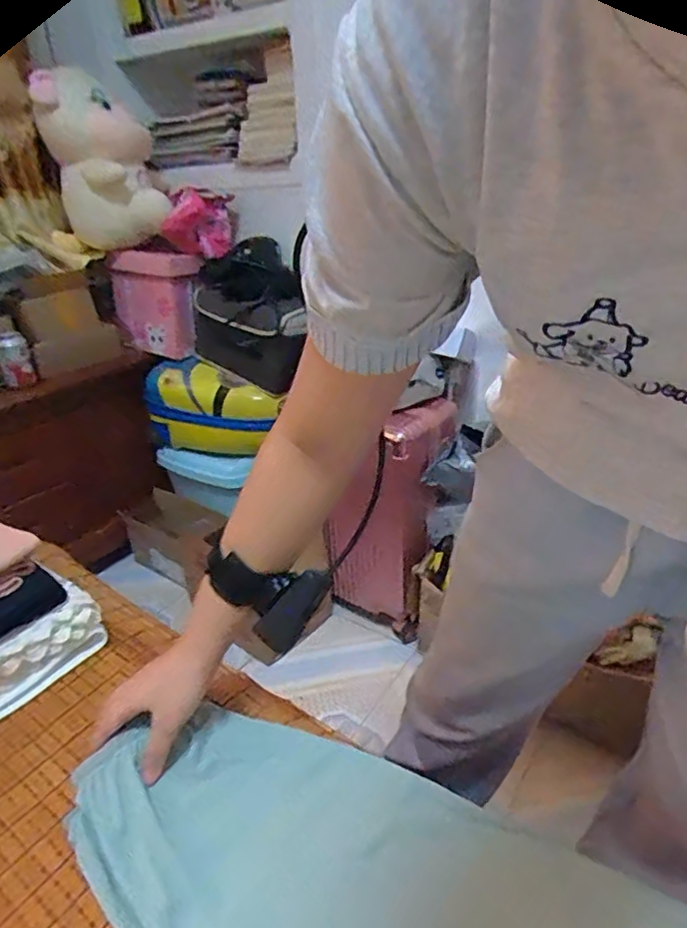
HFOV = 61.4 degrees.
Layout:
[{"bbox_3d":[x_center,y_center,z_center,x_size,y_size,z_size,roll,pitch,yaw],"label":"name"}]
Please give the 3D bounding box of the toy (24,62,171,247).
[{"bbox_3d":[-0.543,-0.691,1.304,0.228,0.337,0.232,-13,30,-18],"label":"toy"}]

